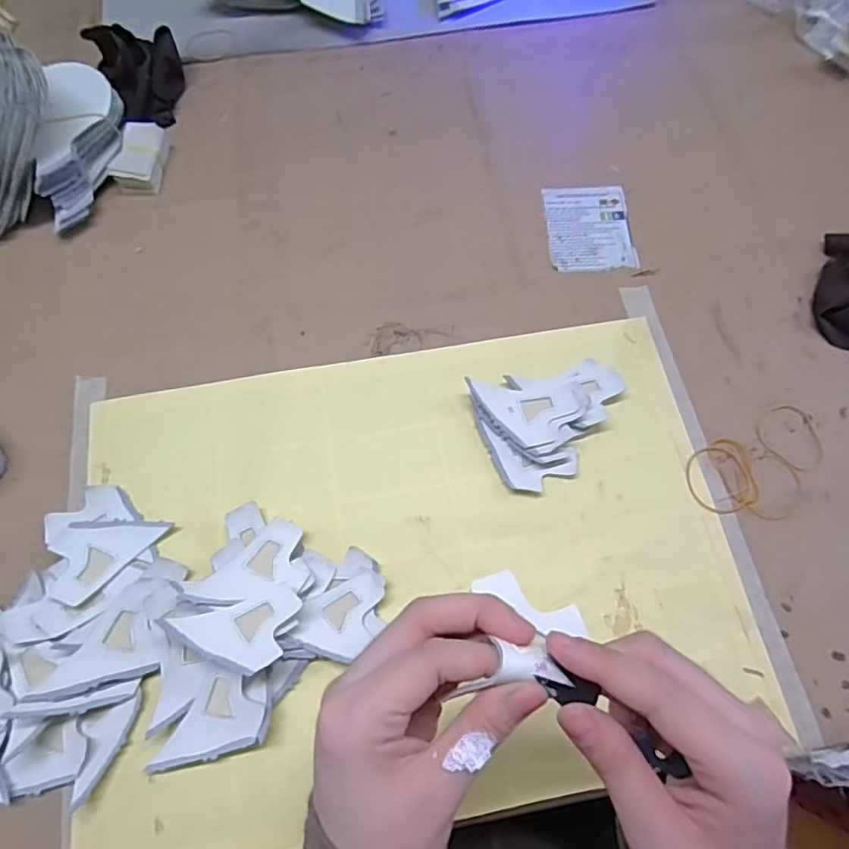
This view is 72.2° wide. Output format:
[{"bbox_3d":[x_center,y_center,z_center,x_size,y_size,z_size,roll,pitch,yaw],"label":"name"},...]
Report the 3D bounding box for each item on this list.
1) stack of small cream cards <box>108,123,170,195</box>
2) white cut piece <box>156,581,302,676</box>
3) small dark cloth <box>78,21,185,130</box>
[{"bbox_3d":[-0.254,-0.239,0.521,0.036,0.028,0.063,3,69,1],"label":"stack of small cream cards"},{"bbox_3d":[-0.113,0.128,0.352,0.078,0.004,0.047,-15,55,-16],"label":"white cut piece"},{"bbox_3d":[-0.259,-0.325,0.539,0.071,0.057,0.082,-23,70,-9],"label":"small dark cloth"}]

